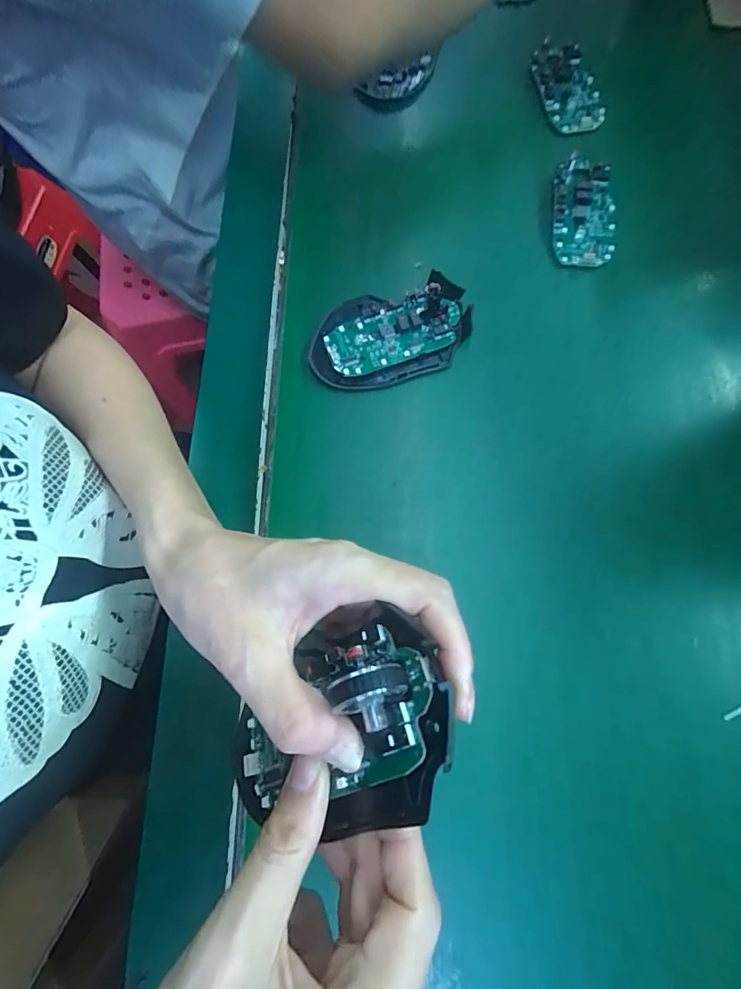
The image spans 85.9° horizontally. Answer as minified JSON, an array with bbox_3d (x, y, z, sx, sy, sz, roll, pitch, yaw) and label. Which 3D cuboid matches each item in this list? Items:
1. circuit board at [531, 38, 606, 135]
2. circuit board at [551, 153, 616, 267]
[{"bbox_3d":[0.170,-0.349,0.344,0.043,0.021,0.083,-6,70,-2],"label":"circuit board"},{"bbox_3d":[0.165,-0.220,0.309,0.046,0.019,0.091,7,70,3],"label":"circuit board"}]

